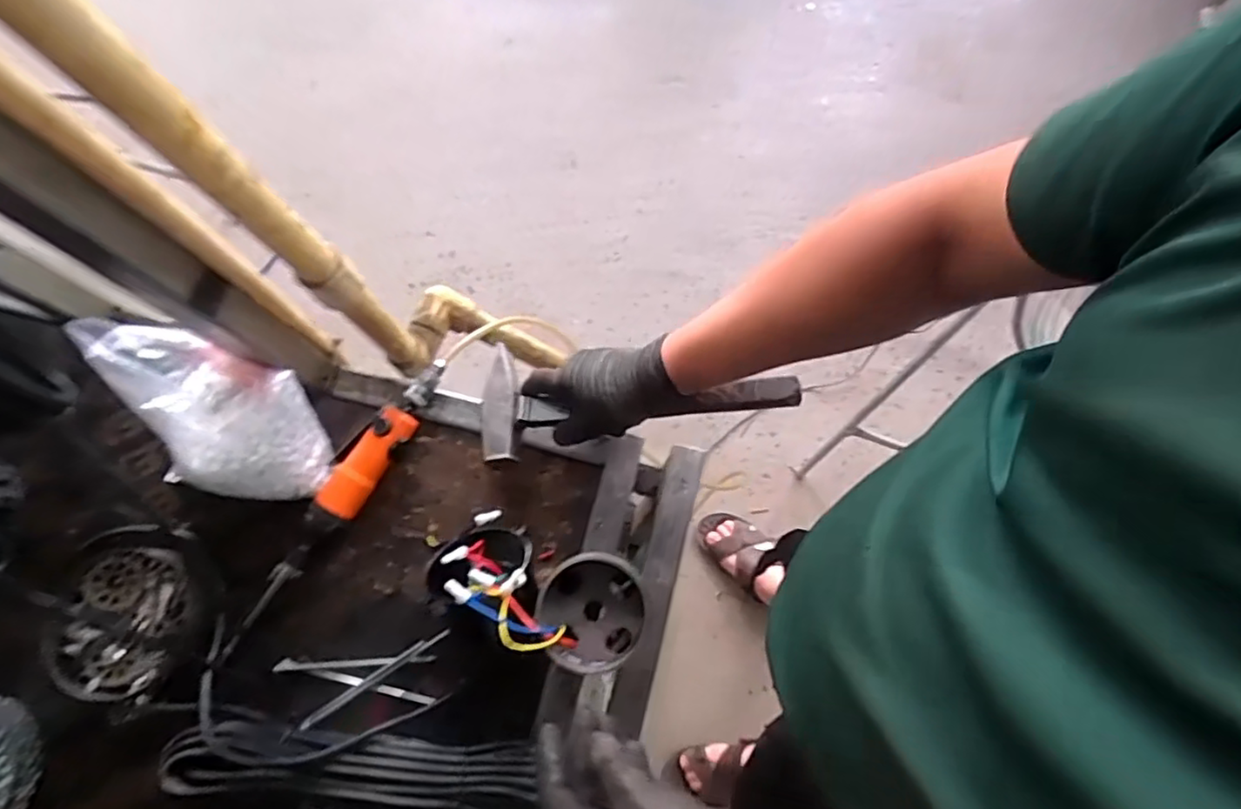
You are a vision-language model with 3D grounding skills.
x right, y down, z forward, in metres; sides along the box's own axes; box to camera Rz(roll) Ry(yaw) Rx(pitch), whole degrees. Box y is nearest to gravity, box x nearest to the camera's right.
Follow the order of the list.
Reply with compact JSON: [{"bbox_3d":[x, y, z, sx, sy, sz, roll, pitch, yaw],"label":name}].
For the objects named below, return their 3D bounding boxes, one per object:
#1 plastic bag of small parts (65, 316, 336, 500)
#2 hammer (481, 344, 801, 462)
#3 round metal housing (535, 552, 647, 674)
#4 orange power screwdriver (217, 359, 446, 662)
[{"bbox_3d":[-0.376,0.014,0.618,0.166,0.162,0.127,18,75,3],"label":"plastic bag of small parts"},{"bbox_3d":[0.013,0.001,0.637,0.306,0.028,0.112,0,73,12],"label":"hammer"},{"bbox_3d":[-0.024,0.167,0.532,0.086,0.034,0.091,13,75,1],"label":"round metal housing"},{"bbox_3d":[-0.276,0.096,0.655,0.052,0.040,0.333,33,77,6],"label":"orange power screwdriver"}]

